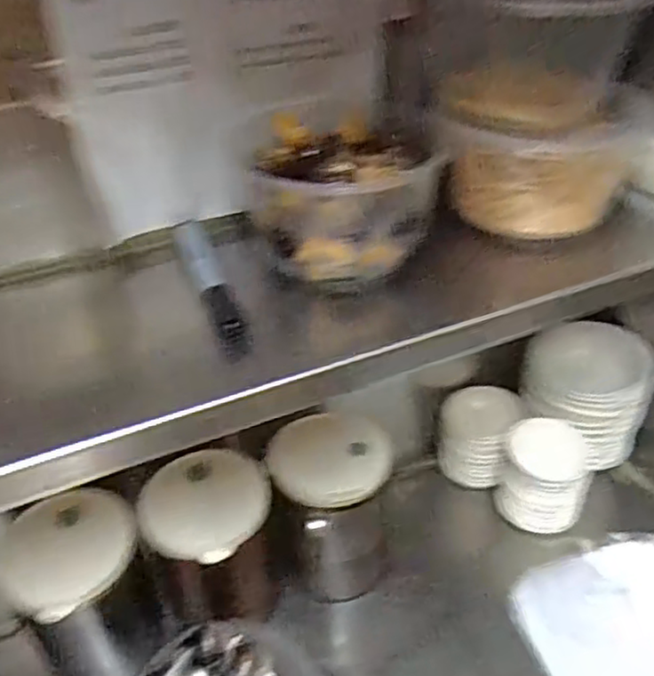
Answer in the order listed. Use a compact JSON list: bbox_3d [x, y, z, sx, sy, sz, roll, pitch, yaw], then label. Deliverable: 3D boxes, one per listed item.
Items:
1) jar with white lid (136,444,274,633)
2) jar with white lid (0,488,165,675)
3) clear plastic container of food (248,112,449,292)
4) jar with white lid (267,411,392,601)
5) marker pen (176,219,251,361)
[{"bbox_3d":[-0.095,0.167,0.575,0.106,0.094,0.113,-6,37,-4],"label":"jar with white lid"},{"bbox_3d":[-0.196,0.206,0.559,0.101,0.129,0.108,-2,37,2],"label":"jar with white lid"},{"bbox_3d":[0.011,-0.093,0.437,0.115,0.071,0.106,-4,37,-1],"label":"clear plastic container of food"},{"bbox_3d":[0.009,0.157,0.597,0.104,0.137,0.112,-2,37,2],"label":"jar with white lid"},{"bbox_3d":[-0.074,-0.037,0.430,0.019,0.015,0.131,-16,39,-16],"label":"marker pen"}]

